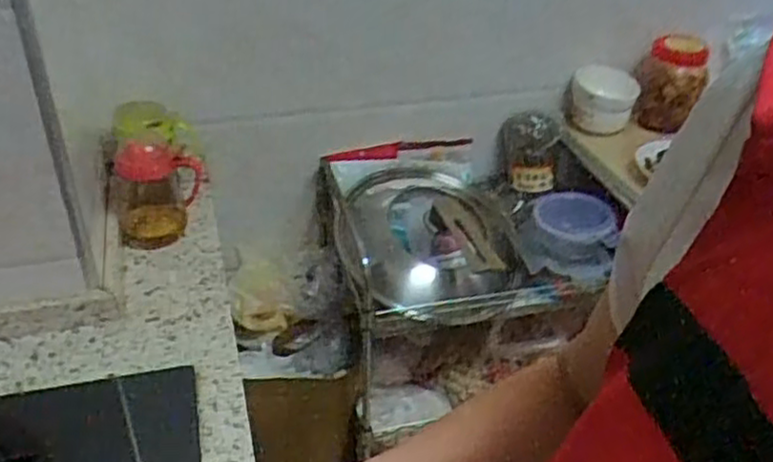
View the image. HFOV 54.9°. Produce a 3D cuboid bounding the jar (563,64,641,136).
[{"bbox_3d":[0.379,-0.232,1.315,0.118,0.089,0.116,12,34,13],"label":"jar"}]

